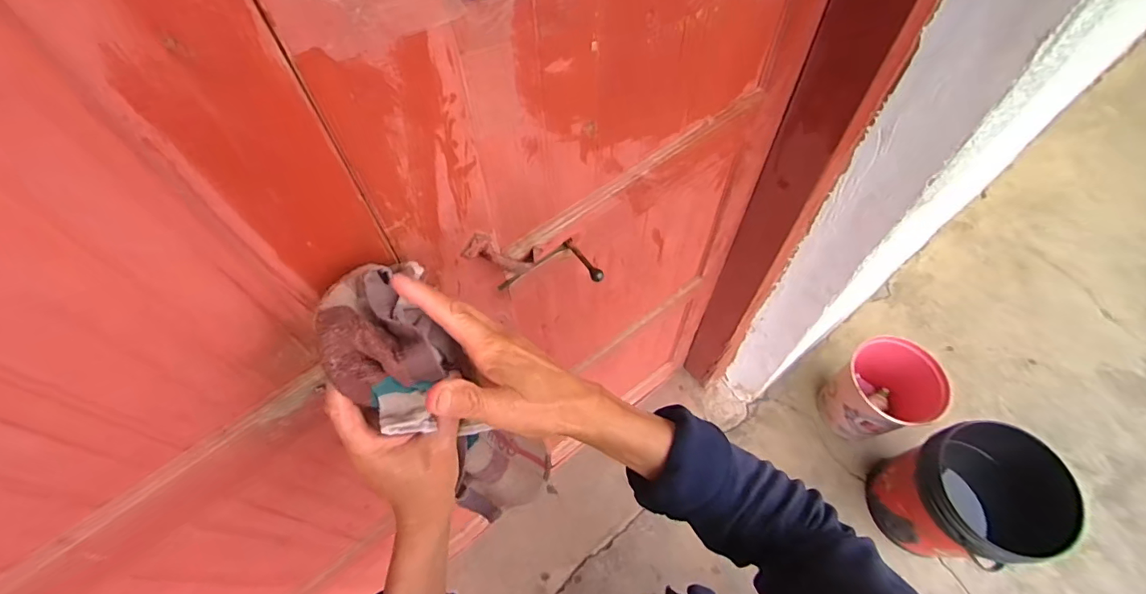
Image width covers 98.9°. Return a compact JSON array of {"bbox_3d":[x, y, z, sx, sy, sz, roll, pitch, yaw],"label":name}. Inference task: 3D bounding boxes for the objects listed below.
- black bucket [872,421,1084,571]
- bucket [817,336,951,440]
[{"bbox_3d":[0.994,0.519,1.264,0.279,0.381,0.297,-1,59,1],"label":"black bucket"},{"bbox_3d":[0.896,0.287,1.451,0.234,0.305,0.251,-1,59,1],"label":"bucket"}]

